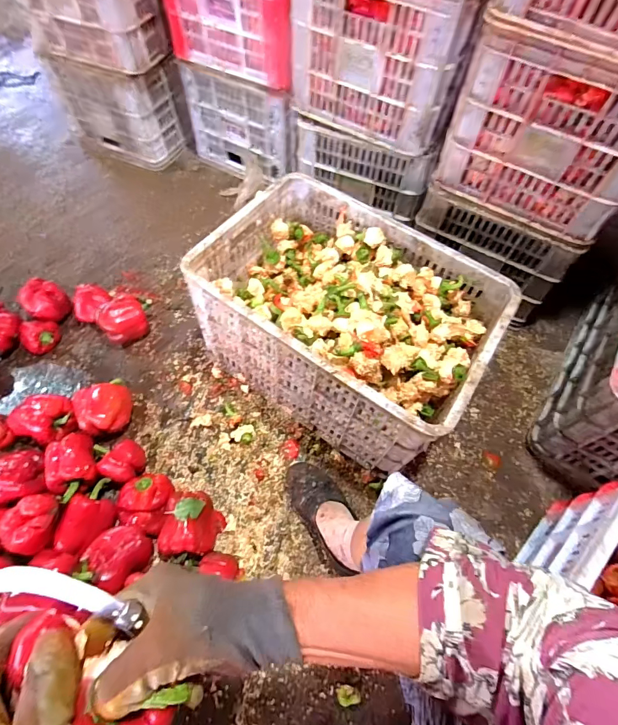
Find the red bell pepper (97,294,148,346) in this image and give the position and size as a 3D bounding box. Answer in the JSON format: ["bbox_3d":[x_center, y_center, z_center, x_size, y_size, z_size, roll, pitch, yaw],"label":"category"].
[{"bbox_3d":[-0.431,-0.101,0.932,0.096,0.093,0.103,1,62,-1],"label":"red bell pepper"}]

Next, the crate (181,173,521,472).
[{"bbox_3d":[0.067,-0.076,0.825,0.517,0.297,0.359,33,65,13],"label":"crate"}]

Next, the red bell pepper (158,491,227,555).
[{"bbox_3d":[-0.211,0.292,0.724,0.101,0.082,0.111,12,62,3],"label":"red bell pepper"}]

